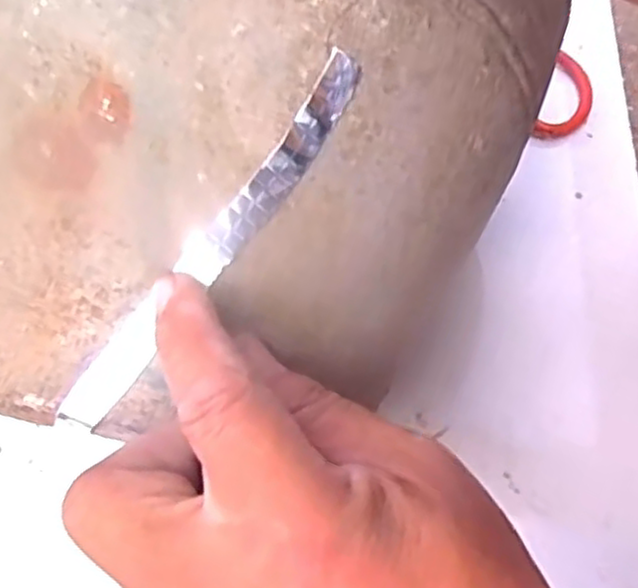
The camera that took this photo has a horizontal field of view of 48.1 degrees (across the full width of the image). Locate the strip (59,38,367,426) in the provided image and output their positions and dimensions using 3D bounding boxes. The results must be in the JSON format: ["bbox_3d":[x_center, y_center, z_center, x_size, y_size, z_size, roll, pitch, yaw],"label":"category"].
[{"bbox_3d":[-0.030,-0.014,0.206,0.013,0.009,0.130,39,90,23],"label":"strip"}]

